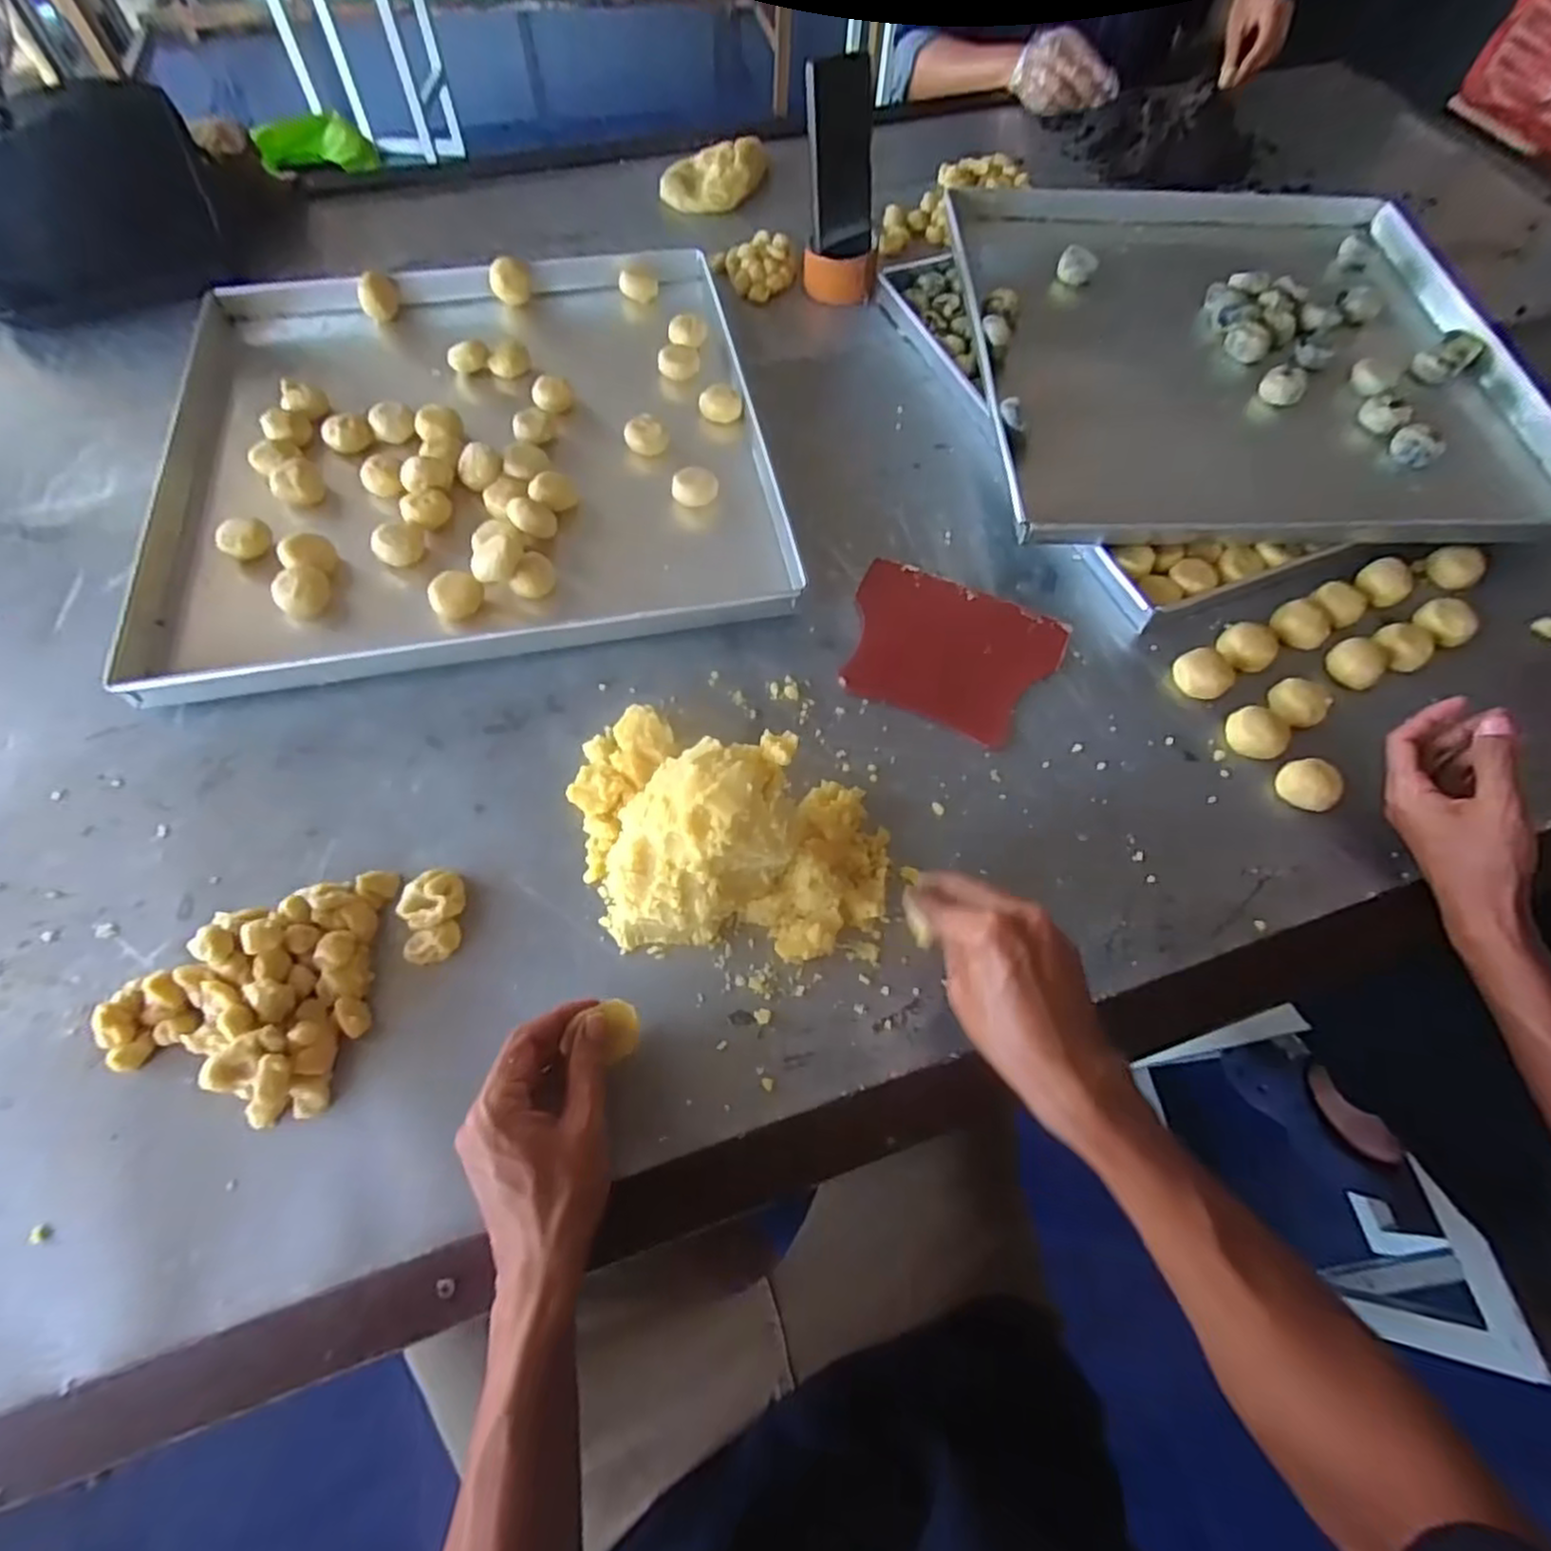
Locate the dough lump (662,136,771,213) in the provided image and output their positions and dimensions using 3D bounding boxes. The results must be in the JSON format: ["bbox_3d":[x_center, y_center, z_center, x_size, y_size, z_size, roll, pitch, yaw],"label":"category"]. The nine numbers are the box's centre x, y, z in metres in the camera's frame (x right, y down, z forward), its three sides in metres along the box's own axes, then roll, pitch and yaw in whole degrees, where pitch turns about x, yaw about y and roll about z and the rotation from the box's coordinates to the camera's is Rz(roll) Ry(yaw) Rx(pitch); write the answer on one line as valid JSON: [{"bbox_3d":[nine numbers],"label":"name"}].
[{"bbox_3d":[-0.070,-0.719,0.885,0.137,0.045,0.080,-8,63,-7],"label":"dough lump"}]

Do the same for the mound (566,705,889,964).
[{"bbox_3d":[-0.038,0.030,0.466,0.226,0.107,0.152,17,63,6],"label":"mound"}]

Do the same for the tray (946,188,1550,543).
[{"bbox_3d":[0.458,-0.426,0.743,0.534,0.056,0.536,2,62,-2],"label":"tray"}]

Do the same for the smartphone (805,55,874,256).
[{"bbox_3d":[0.069,-0.621,0.746,0.073,0.157,0.014,-26,51,-18],"label":"smartphone"}]

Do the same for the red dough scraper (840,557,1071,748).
[{"bbox_3d":[0.139,-0.103,0.598,0.167,0.004,0.132,24,69,11],"label":"red dough scraper"}]

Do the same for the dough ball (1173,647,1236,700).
[{"bbox_3d":[0.341,-0.080,0.588,0.037,0.022,0.042,-40,71,-21],"label":"dough ball"}]

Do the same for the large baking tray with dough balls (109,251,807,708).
[{"bbox_3d":[-0.272,-0.312,0.677,0.506,0.037,0.515,-9,63,-8],"label":"large baking tray with dough balls"}]

